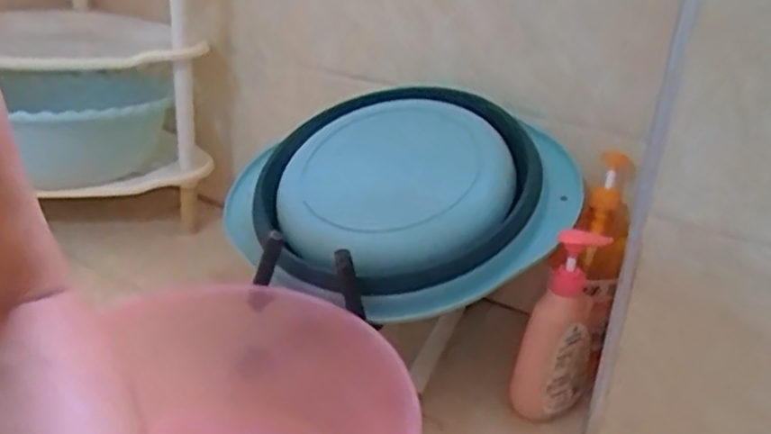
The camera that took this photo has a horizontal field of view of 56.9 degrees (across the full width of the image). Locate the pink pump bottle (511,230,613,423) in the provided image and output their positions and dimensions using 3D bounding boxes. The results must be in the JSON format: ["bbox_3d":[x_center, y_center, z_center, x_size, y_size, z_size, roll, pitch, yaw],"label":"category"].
[{"bbox_3d":[0.192,0.124,0.788,0.079,0.228,0.067,10,24,15],"label":"pink pump bottle"}]

